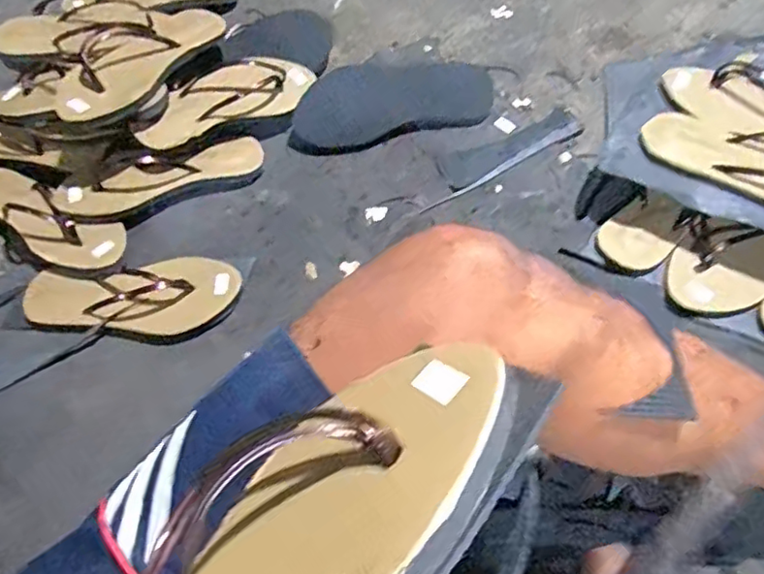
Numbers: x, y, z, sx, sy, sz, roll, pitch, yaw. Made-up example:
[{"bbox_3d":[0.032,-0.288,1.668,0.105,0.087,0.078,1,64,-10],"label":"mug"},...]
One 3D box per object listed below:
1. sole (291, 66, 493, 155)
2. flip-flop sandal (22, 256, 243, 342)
[{"bbox_3d":[0.017,-0.244,0.783,0.251,0.034,0.111,-11,63,-2],"label":"sole"},{"bbox_3d":[-0.275,0.010,0.661,0.228,0.048,0.093,-10,63,-2],"label":"flip-flop sandal"}]

